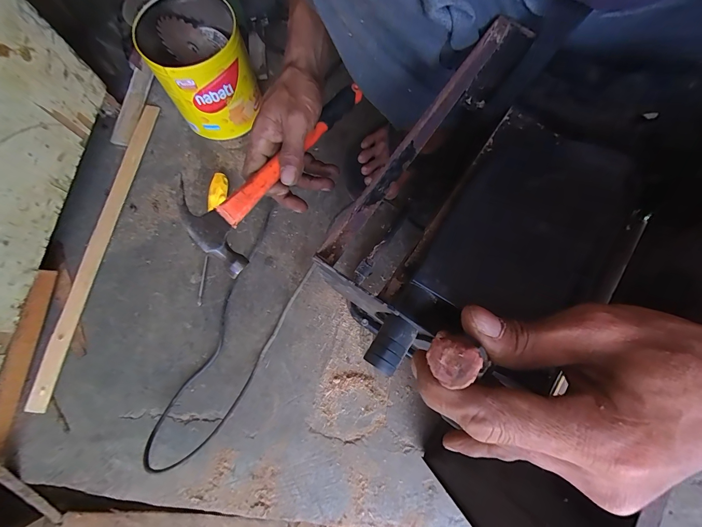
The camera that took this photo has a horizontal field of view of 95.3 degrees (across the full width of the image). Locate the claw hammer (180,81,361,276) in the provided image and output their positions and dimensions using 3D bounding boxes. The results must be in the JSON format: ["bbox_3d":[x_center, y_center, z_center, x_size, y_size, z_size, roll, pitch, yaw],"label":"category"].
[{"bbox_3d":[-0.068,-0.114,0.335,0.078,0.032,0.258,33,68,6],"label":"claw hammer"}]

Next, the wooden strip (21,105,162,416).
[{"bbox_3d":[-0.422,-0.048,0.535,0.032,0.014,0.543,8,75,0],"label":"wooden strip"}]

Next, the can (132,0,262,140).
[{"bbox_3d":[-0.244,-0.326,0.537,0.144,0.145,0.166,-22,77,-8],"label":"can"}]

